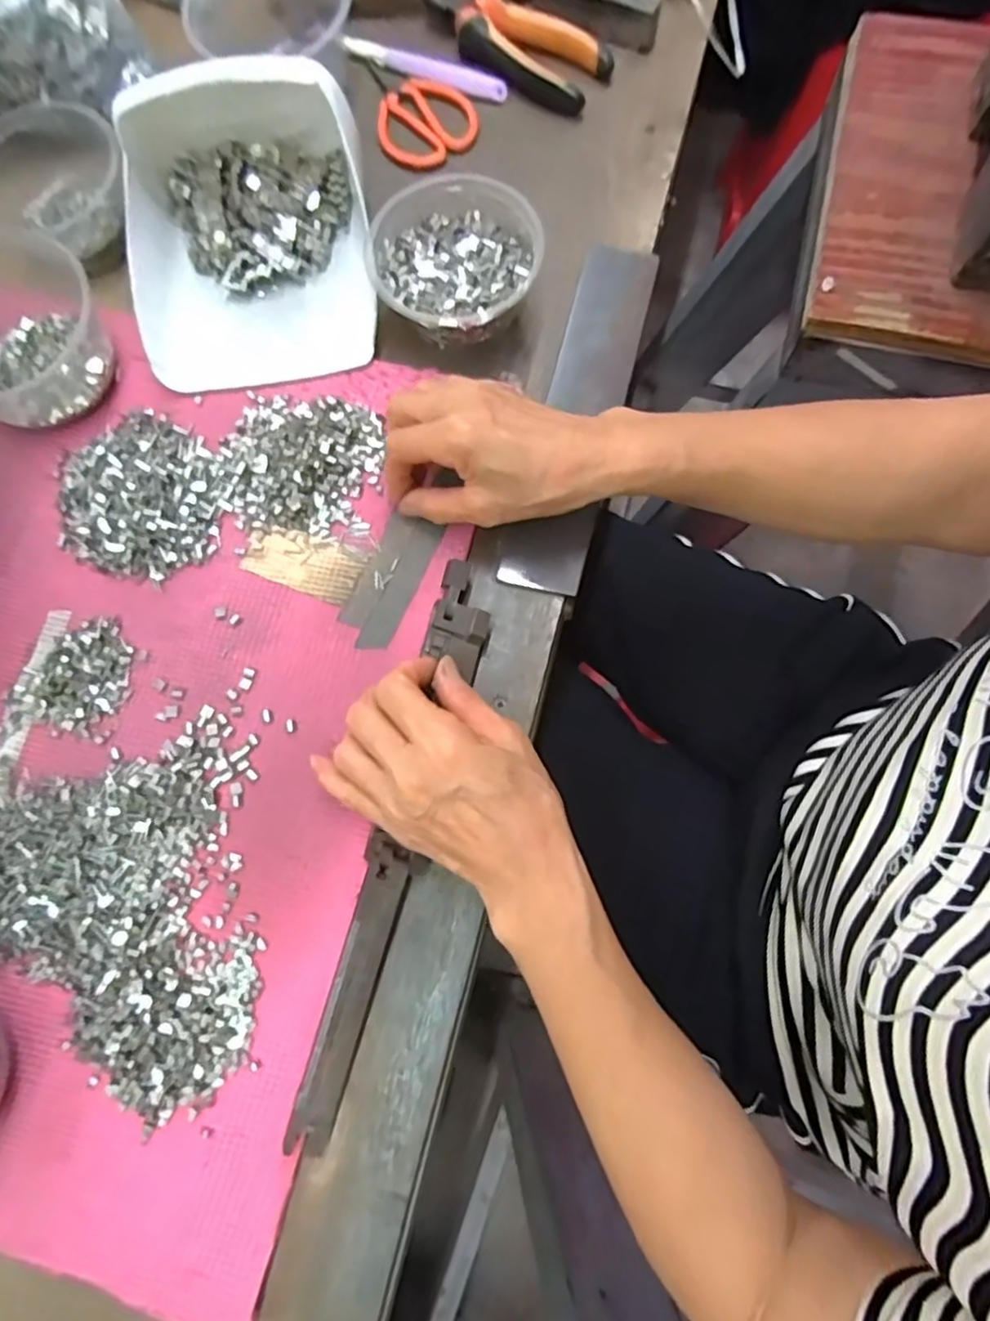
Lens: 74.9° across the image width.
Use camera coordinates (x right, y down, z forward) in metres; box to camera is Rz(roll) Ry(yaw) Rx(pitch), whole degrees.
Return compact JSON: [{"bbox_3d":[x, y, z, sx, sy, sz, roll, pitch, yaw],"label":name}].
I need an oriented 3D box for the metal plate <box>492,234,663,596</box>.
[{"bbox_3d":[0.056,-0.161,0.418,0.051,0.007,0.245,14,81,8],"label":"metal plate"}]

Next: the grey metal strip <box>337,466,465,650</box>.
[{"bbox_3d":[-0.064,-0.048,0.392,0.033,0.005,0.083,24,81,6],"label":"grey metal strip"}]

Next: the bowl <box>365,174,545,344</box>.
[{"bbox_3d":[-0.027,-0.247,0.416,0.103,0.047,0.104,0,78,1],"label":"bowl"}]

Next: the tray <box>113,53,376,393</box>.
[{"bbox_3d":[-0.160,-0.281,0.408,0.154,0.073,0.177,-8,78,-1],"label":"tray"}]

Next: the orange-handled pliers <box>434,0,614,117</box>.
[{"bbox_3d":[0.011,-0.463,0.483,0.153,0.017,0.062,35,80,11],"label":"orange-handled pliers"}]

